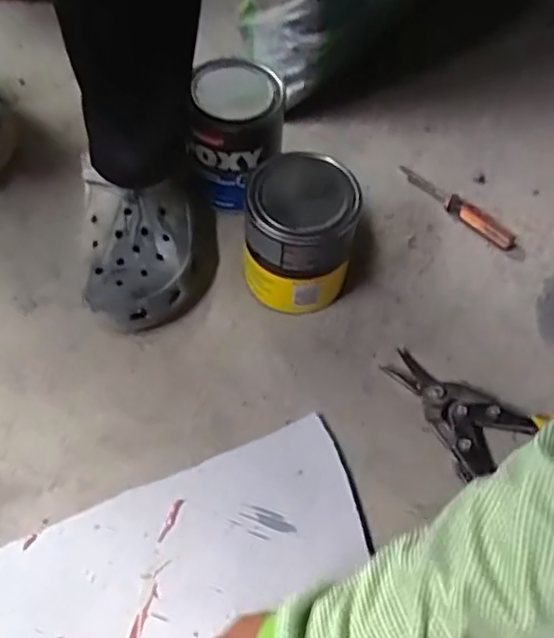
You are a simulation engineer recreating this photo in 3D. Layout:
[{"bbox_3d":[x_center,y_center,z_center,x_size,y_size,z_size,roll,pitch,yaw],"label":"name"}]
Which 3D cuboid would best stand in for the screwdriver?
[{"bbox_3d":[0.201,-0.129,0.710,0.153,0.020,0.024,38,65,17],"label":"screwdriver"}]

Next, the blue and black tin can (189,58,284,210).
[{"bbox_3d":[-0.042,-0.191,0.675,0.093,0.125,0.098,6,60,0],"label":"blue and black tin can"}]

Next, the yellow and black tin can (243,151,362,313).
[{"bbox_3d":[0.021,-0.079,0.617,0.099,0.127,0.096,1,60,-3],"label":"yellow and black tin can"}]

